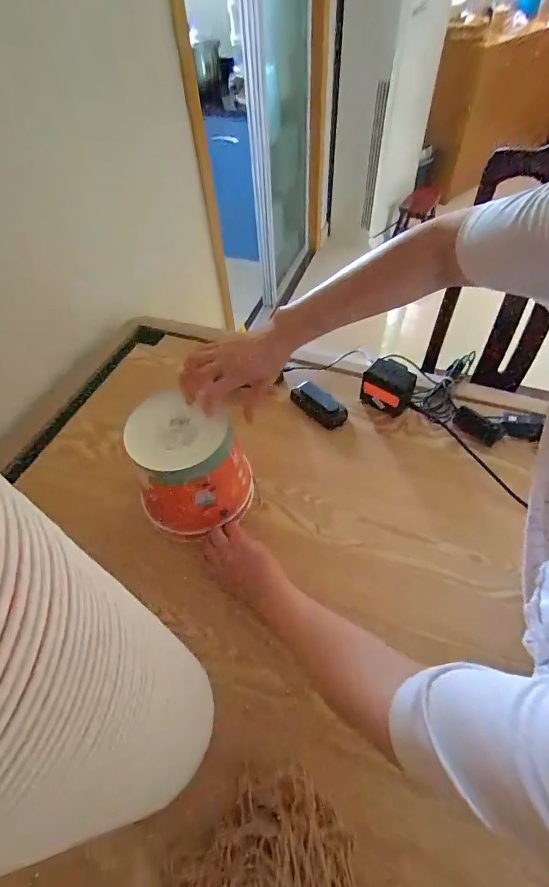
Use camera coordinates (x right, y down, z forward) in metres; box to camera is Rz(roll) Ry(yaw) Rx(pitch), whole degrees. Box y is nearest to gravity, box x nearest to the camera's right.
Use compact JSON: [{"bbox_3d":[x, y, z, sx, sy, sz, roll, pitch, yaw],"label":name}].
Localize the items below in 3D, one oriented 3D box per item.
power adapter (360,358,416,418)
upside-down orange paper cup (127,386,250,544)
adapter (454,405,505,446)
[{"bbox_3d":[0.196,-0.096,0.698,0.089,0.072,0.065,22,55,16],"label":"power adapter"},{"bbox_3d":[-0.111,0.024,0.551,0.140,0.130,0.148,-10,53,-8],"label":"upside-down orange paper cup"},{"bbox_3d":[0.332,-0.026,0.668,0.079,0.021,0.042,37,63,27],"label":"adapter"}]

